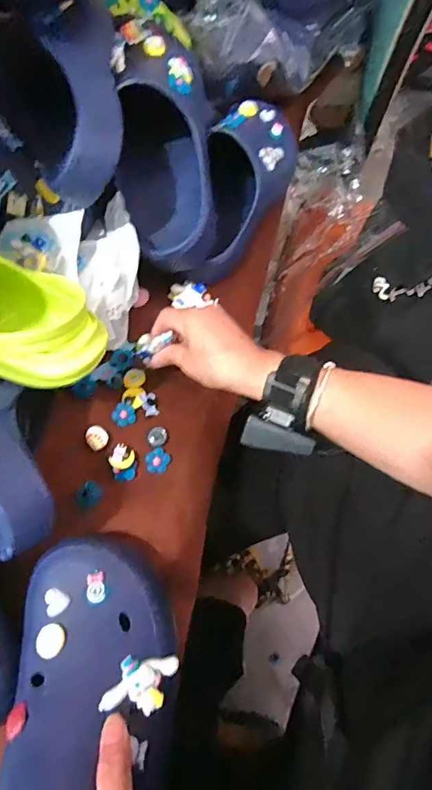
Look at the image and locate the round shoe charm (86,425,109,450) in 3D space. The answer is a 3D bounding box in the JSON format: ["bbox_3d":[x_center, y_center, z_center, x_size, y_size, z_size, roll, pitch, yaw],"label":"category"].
[{"bbox_3d":[-0.124,0.044,0.469,0.021,0.004,0.028,-27,68,-10],"label":"round shoe charm"}]

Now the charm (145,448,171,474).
[{"bbox_3d":[-0.060,0.068,0.463,0.024,0.004,0.024,-26,92,-8],"label":"charm"}]

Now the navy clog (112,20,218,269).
[{"bbox_3d":[-0.057,-0.296,0.497,0.106,0.092,0.312,-6,91,-1],"label":"navy clog"}]

